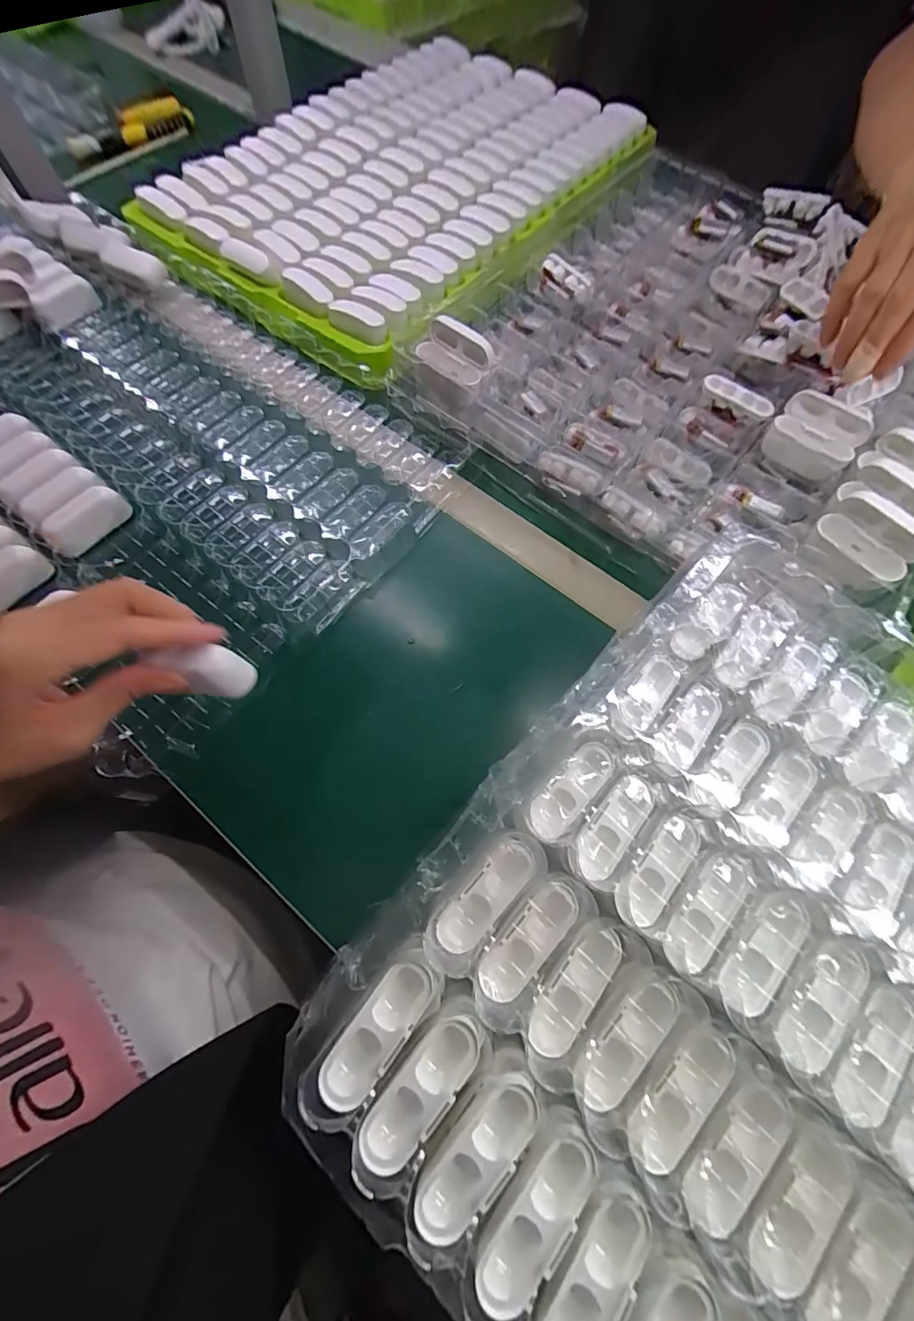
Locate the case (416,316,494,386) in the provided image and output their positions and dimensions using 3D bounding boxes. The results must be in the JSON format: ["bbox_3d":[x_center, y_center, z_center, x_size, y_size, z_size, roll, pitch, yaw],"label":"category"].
[{"bbox_3d":[-0.003,-0.265,0.389,0.060,0.030,0.033,38,72,12],"label":"case"}]

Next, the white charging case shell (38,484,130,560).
[{"bbox_3d":[-0.301,-0.113,0.373,0.021,0.031,0.063,35,73,12],"label":"white charging case shell"}]

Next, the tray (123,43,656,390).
[{"bbox_3d":[-0.047,-0.586,0.542,0.430,0.042,0.579,35,73,12],"label":"tray"}]

